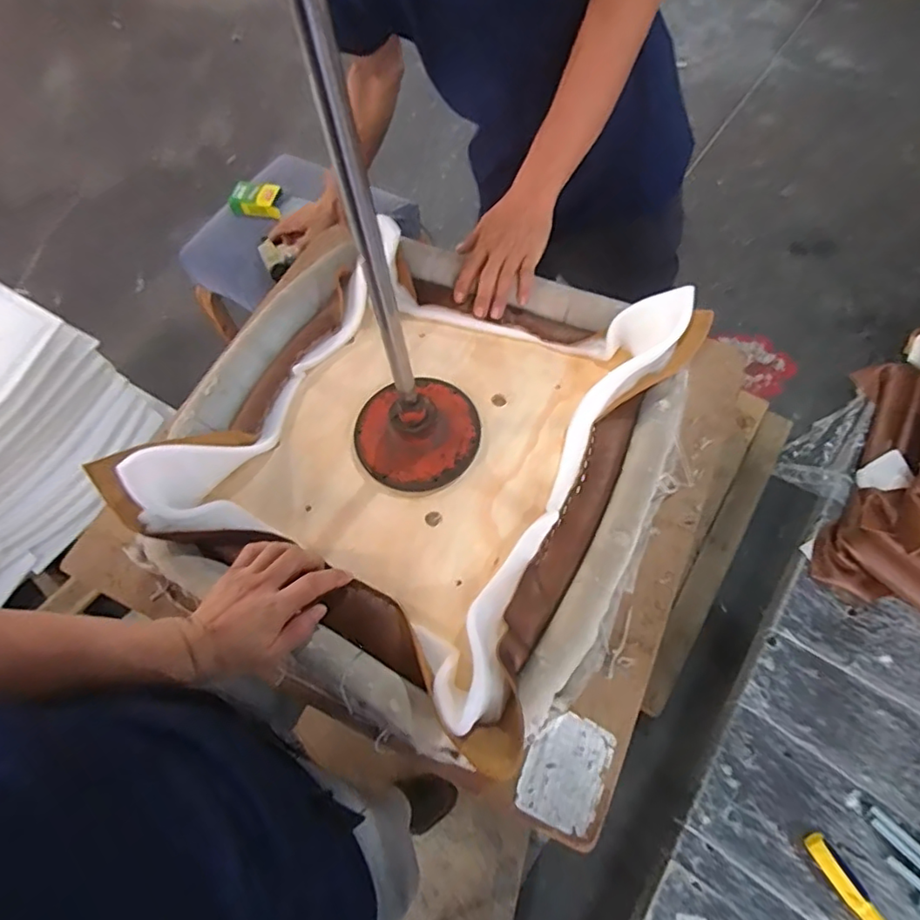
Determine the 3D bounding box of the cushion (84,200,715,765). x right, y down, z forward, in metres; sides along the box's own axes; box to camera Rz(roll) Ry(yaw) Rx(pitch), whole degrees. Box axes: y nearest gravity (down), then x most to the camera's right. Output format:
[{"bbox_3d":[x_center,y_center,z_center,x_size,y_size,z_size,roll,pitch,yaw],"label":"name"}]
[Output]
[{"bbox_3d":[-0.030,-0.036,0.636,0.454,0.105,0.502,27,68,16],"label":"cushion"}]

